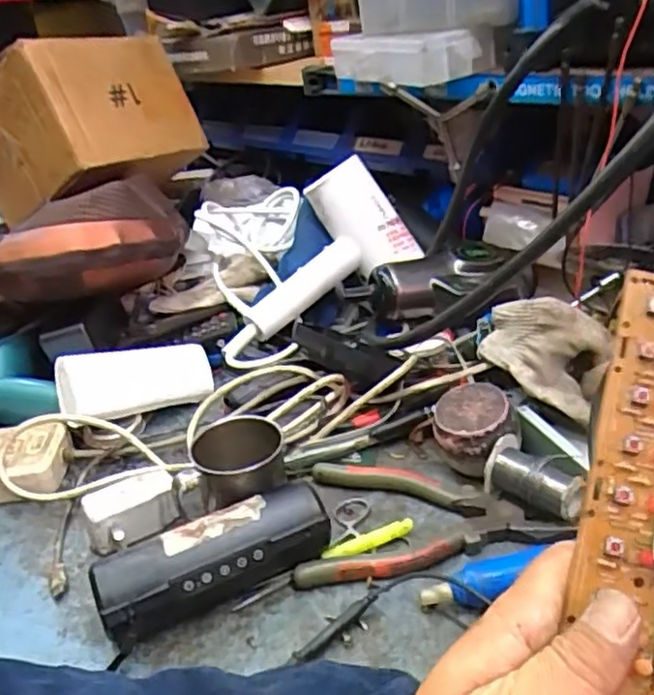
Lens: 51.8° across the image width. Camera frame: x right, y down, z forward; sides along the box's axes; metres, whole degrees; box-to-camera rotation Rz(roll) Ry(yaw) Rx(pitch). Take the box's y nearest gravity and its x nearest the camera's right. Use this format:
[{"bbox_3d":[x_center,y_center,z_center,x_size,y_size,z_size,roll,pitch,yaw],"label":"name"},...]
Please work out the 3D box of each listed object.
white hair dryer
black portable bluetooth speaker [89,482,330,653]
[{"bbox_3d":[-0.017,-0.076,0.705,0.235,0.109,0.083,-48,40,-7],"label":"white hair dryer"},{"bbox_3d":[-0.071,0.140,0.438,0.147,0.052,0.046,-21,32,-23],"label":"black portable bluetooth speaker"}]

